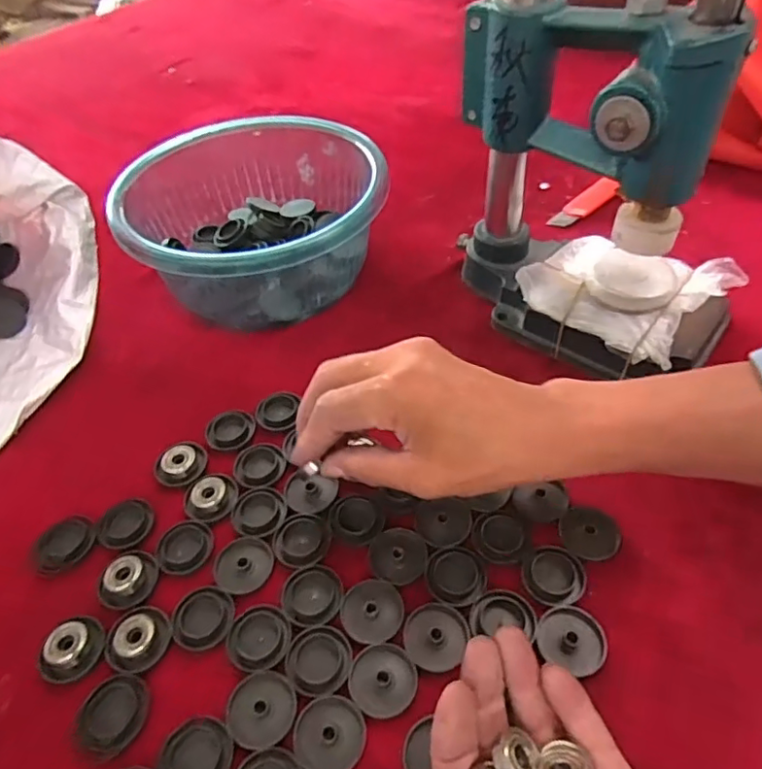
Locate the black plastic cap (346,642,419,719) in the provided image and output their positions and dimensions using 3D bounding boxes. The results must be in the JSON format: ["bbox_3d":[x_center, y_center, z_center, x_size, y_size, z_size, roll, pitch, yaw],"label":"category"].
[{"bbox_3d":[0.001,0.145,0.286,0.032,0.004,0.032,11,51,13],"label":"black plastic cap"}]

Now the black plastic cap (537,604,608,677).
[{"bbox_3d":[0.097,0.127,0.292,0.033,0.004,0.031,-2,49,2],"label":"black plastic cap"}]

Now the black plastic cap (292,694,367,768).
[{"bbox_3d":[-0.024,0.163,0.270,0.033,0.004,0.033,-2,49,2],"label":"black plastic cap"}]

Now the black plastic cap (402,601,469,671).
[{"bbox_3d":[0.028,0.128,0.296,0.031,0.004,0.032,-2,49,2],"label":"black plastic cap"}]

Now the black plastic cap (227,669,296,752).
[{"bbox_3d":[-0.057,0.156,0.278,0.032,0.004,0.032,-2,49,2],"label":"black plastic cap"}]

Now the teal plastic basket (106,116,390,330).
[{"bbox_3d":[-0.092,-0.133,0.481,0.186,0.087,0.199,-2,49,2],"label":"teal plastic basket"}]

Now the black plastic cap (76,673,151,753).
[{"bbox_3d":[-0.132,0.159,0.283,0.033,0.011,0.033,-2,49,2],"label":"black plastic cap"}]

